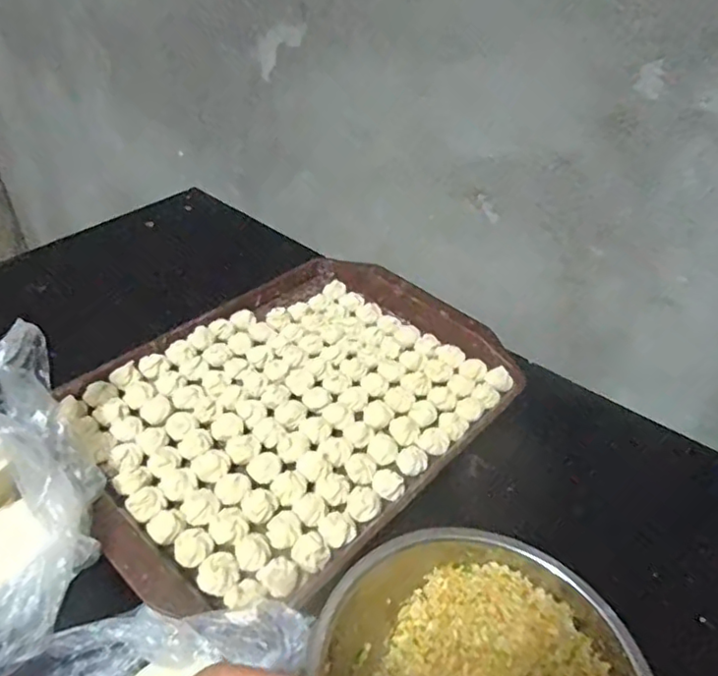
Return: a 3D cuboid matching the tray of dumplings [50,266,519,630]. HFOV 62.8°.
[{"bbox_3d":[-0.058,0.050,0.559,0.293,0.028,0.412,32,48,28],"label":"tray of dumplings"}]

